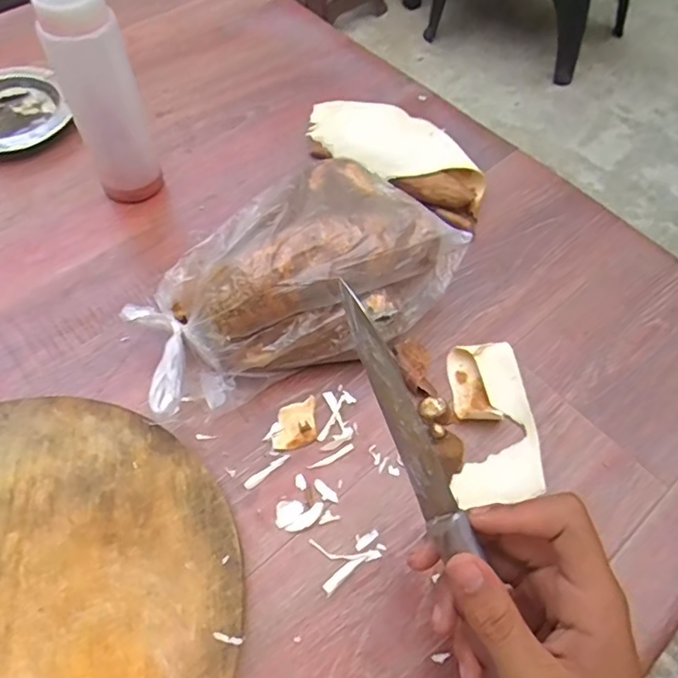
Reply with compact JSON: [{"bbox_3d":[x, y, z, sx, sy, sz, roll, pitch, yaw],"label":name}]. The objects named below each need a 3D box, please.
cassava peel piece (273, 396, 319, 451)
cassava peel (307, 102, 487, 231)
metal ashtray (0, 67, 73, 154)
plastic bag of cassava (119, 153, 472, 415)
[{"bbox_3d":[-0.028,0.054,0.359,0.027,0.004,0.034,-4,59,-6],"label":"cassava peel piece"},{"bbox_3d":[0.049,-0.159,0.480,0.174,0.025,0.077,33,62,15],"label":"cassava peel"},{"bbox_3d":[-0.293,-0.200,0.490,0.101,0.016,0.108,-24,63,-17],"label":"metal ashtray"},{"bbox_3d":[-0.026,-0.030,0.366,0.124,0.079,0.209,37,62,21],"label":"plastic bag of cassava"}]

